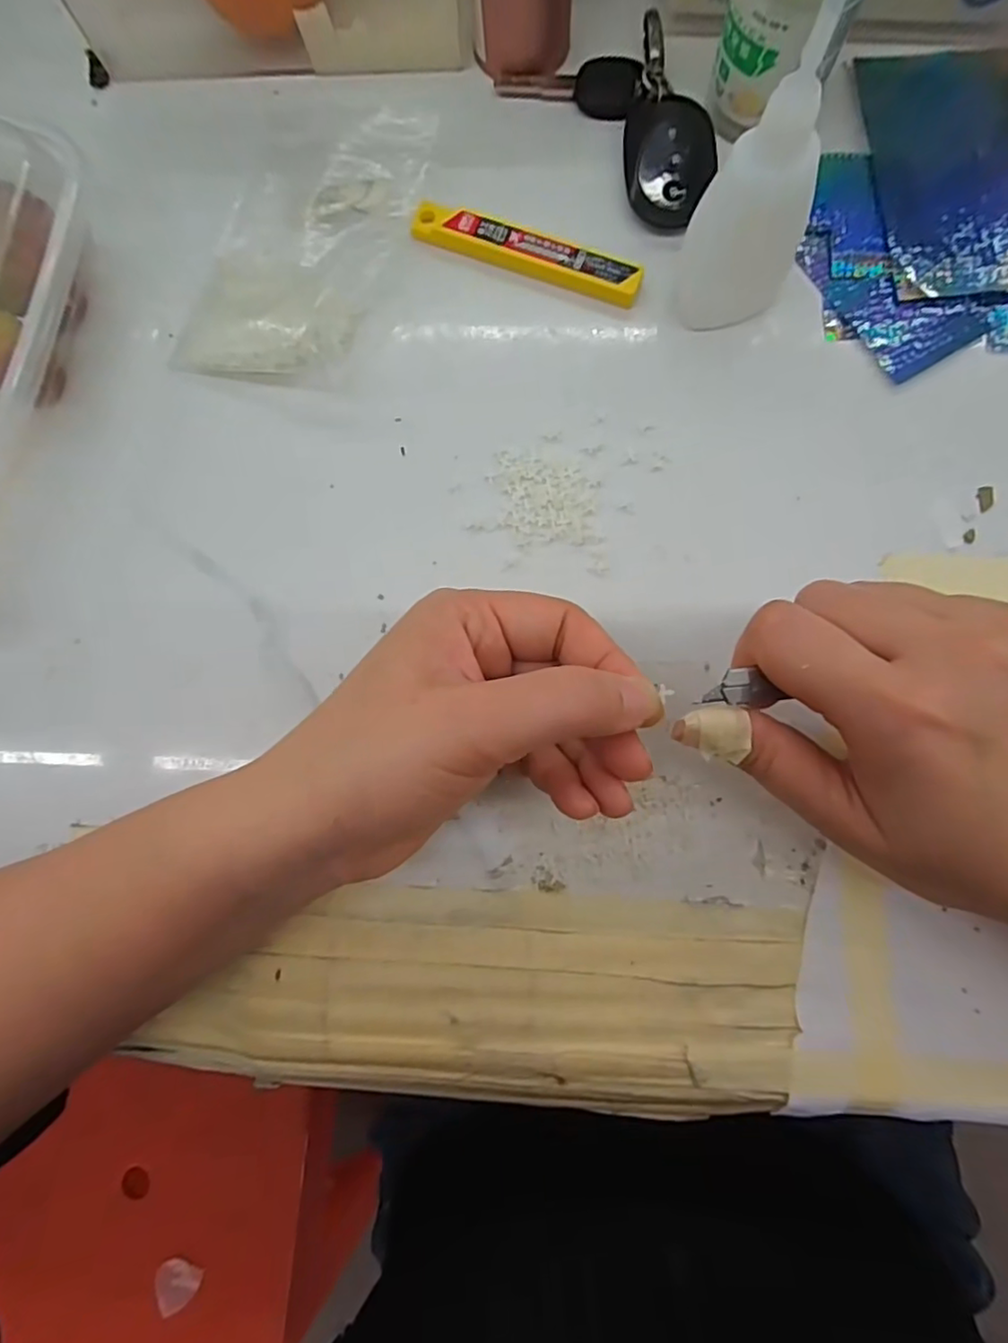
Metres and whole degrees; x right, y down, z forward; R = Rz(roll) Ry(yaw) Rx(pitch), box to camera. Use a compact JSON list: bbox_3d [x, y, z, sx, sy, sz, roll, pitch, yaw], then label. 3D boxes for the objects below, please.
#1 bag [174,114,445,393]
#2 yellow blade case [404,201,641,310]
[{"bbox_3d":[-0.085,-0.183,0.264,0.077,0.017,0.126,18,82,5],"label":"bag"},{"bbox_3d":[0.010,-0.179,0.263,0.101,0.006,0.018,20,82,6],"label":"yellow blade case"}]

